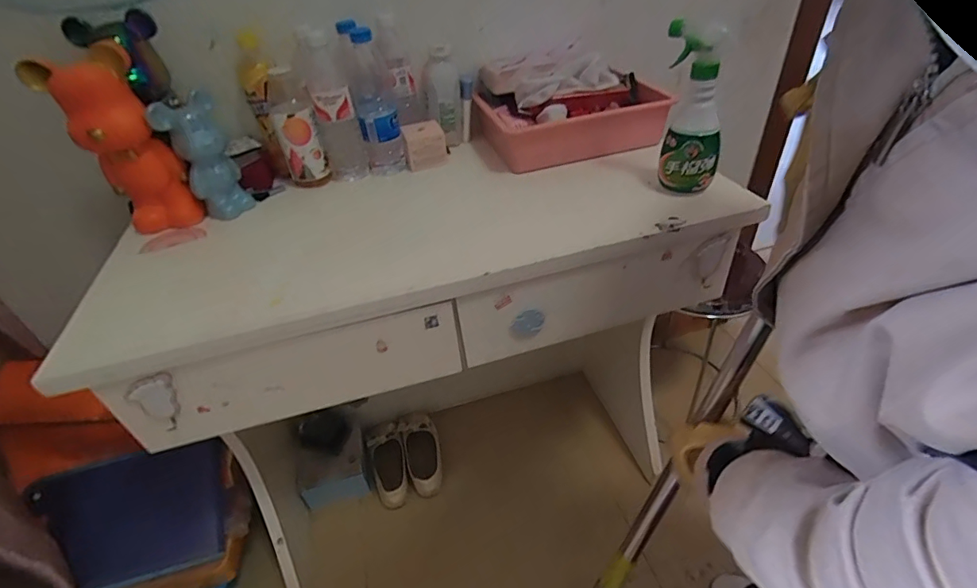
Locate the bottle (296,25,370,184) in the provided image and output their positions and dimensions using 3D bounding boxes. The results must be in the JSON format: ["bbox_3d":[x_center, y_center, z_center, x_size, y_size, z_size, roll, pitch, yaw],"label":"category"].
[{"bbox_3d":[-0.259,-0.305,0.773,0.071,0.220,0.078,-18,41,-14],"label":"bottle"}]

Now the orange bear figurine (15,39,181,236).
[{"bbox_3d":[-0.522,-0.211,0.672,0.111,0.236,0.084,-34,47,-29],"label":"orange bear figurine"}]

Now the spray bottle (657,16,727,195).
[{"bbox_3d":[0.280,-0.247,0.636,0.079,0.207,0.068,3,40,12],"label":"spray bottle"}]

